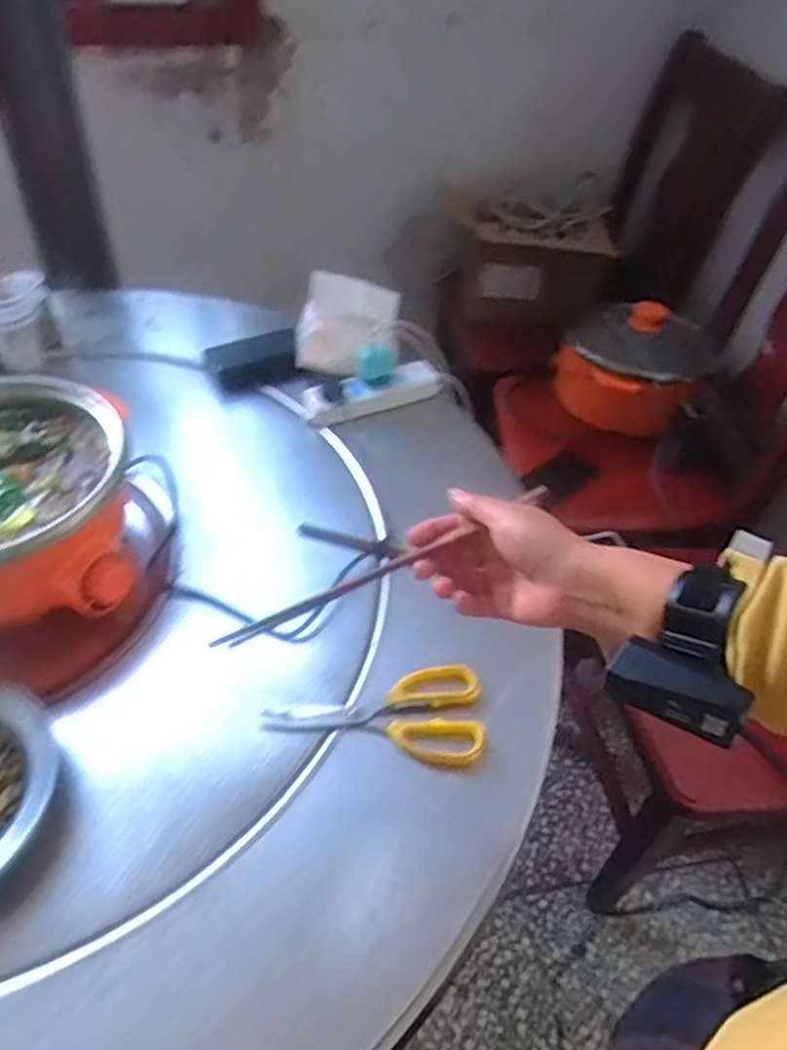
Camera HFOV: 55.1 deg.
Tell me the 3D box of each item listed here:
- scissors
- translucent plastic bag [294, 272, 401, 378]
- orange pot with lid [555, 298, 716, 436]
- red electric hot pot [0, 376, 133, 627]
[{"bbox_3d":[-0.013,0.156,0.660,0.183,0.018,0.090,7,46,4],"label":"scissors"},{"bbox_3d":[-0.065,-0.258,0.983,0.120,0.124,0.037,16,18,1],"label":"translucent plastic bag"},{"bbox_3d":[0.455,-0.303,1.438,0.268,0.221,0.248,2,46,-2],"label":"orange pot with lid"},{"bbox_3d":[-0.379,-0.016,0.732,0.236,0.135,0.256,2,46,-2],"label":"red electric hot pot"}]

